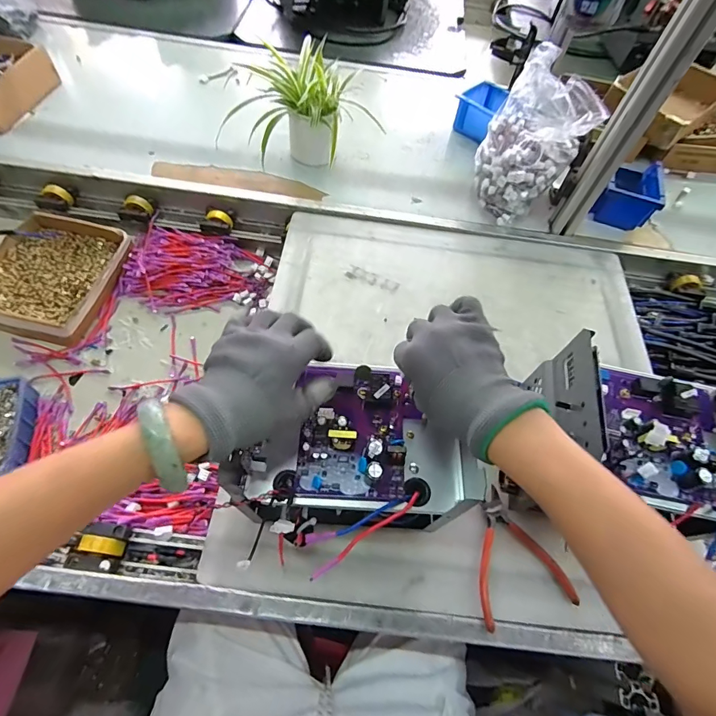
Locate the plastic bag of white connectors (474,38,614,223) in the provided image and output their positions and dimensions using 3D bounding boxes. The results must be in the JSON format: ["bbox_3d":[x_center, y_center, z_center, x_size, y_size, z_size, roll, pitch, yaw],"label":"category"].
[{"bbox_3d":[0.291,-0.361,0.718,0.156,0.203,0.150,41,65,18],"label":"plastic bag of white connectors"}]

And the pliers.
[{"bbox_3d":[0.176,0.226,0.487,0.110,0.021,0.133,-11,62,-12],"label":"pliers"}]

